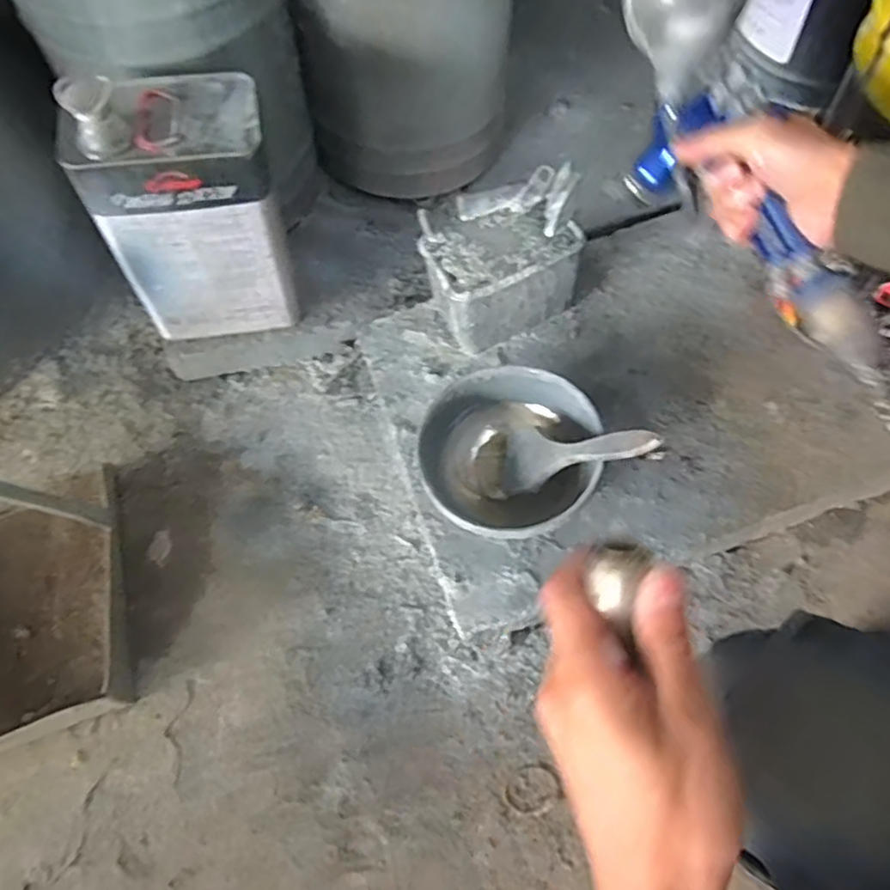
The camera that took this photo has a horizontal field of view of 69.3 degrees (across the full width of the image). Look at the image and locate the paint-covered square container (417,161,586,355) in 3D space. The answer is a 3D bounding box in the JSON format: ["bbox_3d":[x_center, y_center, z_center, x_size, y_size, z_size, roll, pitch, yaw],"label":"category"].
[{"bbox_3d":[0.063,-0.199,0.705,0.162,0.133,0.114,-21,65,-3],"label":"paint-covered square container"}]

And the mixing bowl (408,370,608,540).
[{"bbox_3d":[0.060,0.013,0.631,0.169,0.074,0.166,-2,65,5],"label":"mixing bowl"}]

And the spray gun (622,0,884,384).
[{"bbox_3d":[0.205,-0.224,0.462,0.090,0.136,0.371,-16,88,-4],"label":"spray gun"}]

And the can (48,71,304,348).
[{"bbox_3d":[-0.254,-0.244,0.660,0.178,0.282,0.108,-11,65,1],"label":"can"}]

